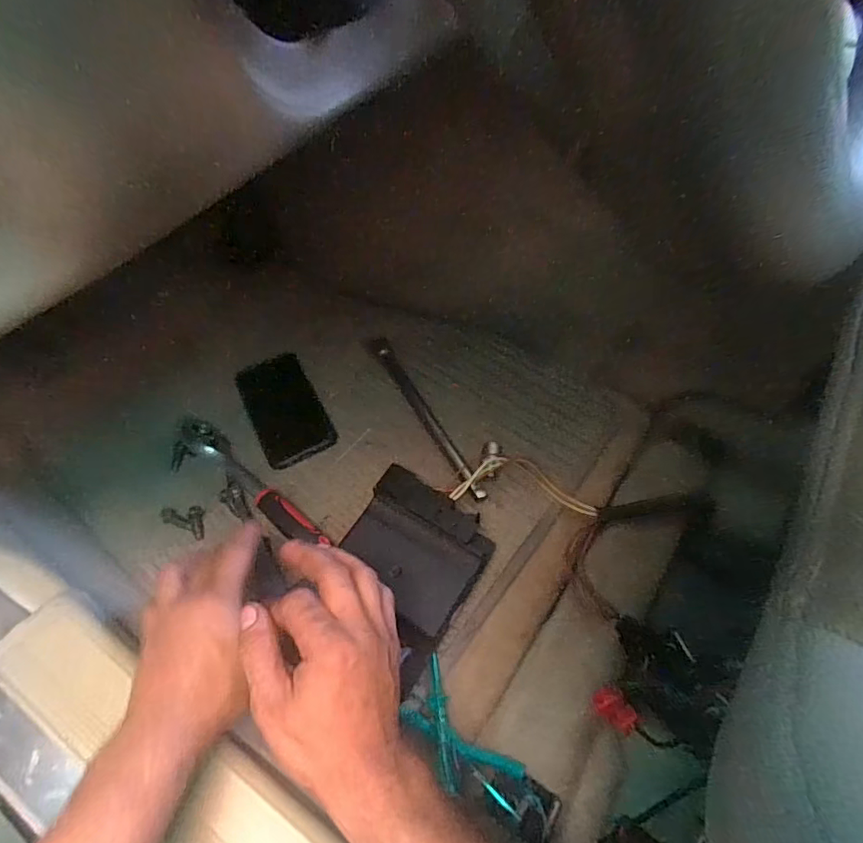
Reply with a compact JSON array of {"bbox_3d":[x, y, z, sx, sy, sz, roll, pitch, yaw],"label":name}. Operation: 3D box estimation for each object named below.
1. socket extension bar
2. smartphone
[{"bbox_3d":[-0.006,-0.010,0.602,0.019,0.024,0.238,-26,63,-15],"label":"socket extension bar"},{"bbox_3d":[-0.175,-0.016,0.626,0.080,0.014,0.145,-26,63,-15],"label":"smartphone"}]

